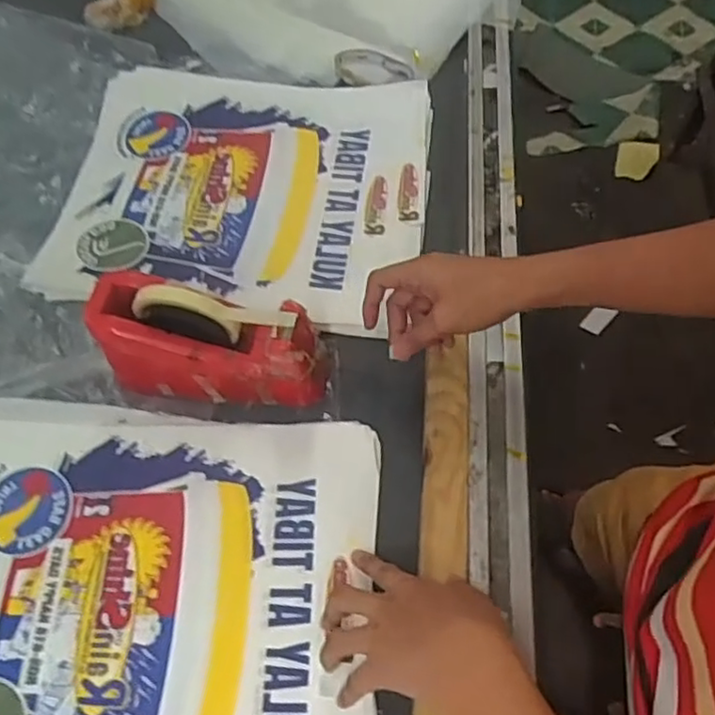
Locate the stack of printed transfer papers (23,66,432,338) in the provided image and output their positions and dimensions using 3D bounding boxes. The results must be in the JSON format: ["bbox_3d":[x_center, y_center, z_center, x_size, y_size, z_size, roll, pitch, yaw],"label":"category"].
[{"bbox_3d":[-0.135,-0.202,0.756,0.414,0.027,0.359,5,62,5],"label":"stack of printed transfer papers"}]

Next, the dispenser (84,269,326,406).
[{"bbox_3d":[-0.135,-0.016,0.602,0.205,0.106,0.074,12,63,8],"label":"dispenser"}]

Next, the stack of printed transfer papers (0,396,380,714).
[{"bbox_3d":[-0.179,0.200,0.541,0.378,0.030,0.342,0,59,3],"label":"stack of printed transfer papers"}]

